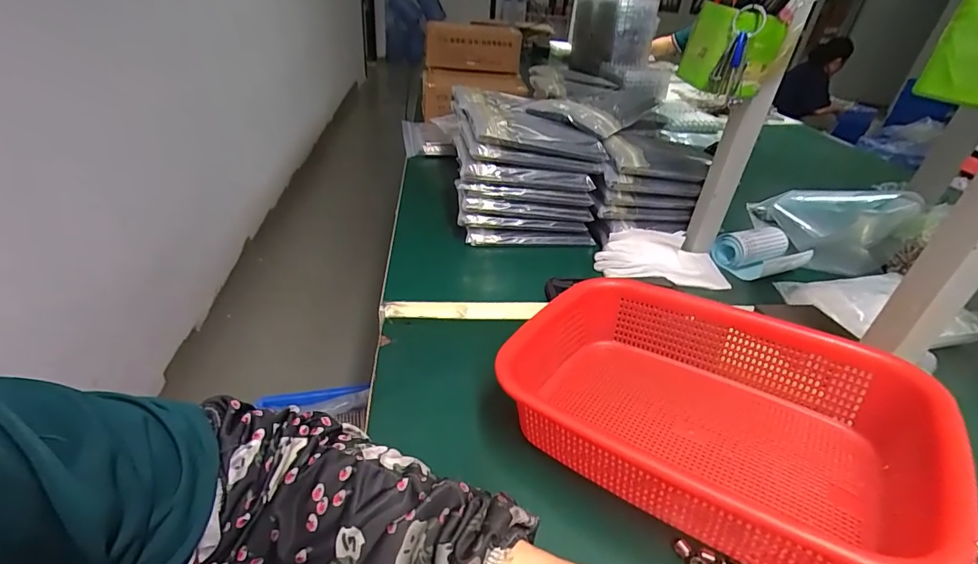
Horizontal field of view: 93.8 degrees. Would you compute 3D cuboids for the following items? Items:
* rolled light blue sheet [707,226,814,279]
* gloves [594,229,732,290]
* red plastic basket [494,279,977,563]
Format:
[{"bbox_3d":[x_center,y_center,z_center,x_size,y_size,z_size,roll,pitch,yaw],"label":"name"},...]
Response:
[{"bbox_3d":[0.387,-0.040,0.652,0.110,0.042,0.073,-4,35,-14],"label":"rolled light blue sheet"},{"bbox_3d":[0.236,-0.034,0.632,0.174,0.039,0.085,6,34,0],"label":"gloves"},{"bbox_3d":[0.159,0.095,0.359,0.275,0.109,0.208,26,39,28],"label":"red plastic basket"}]

